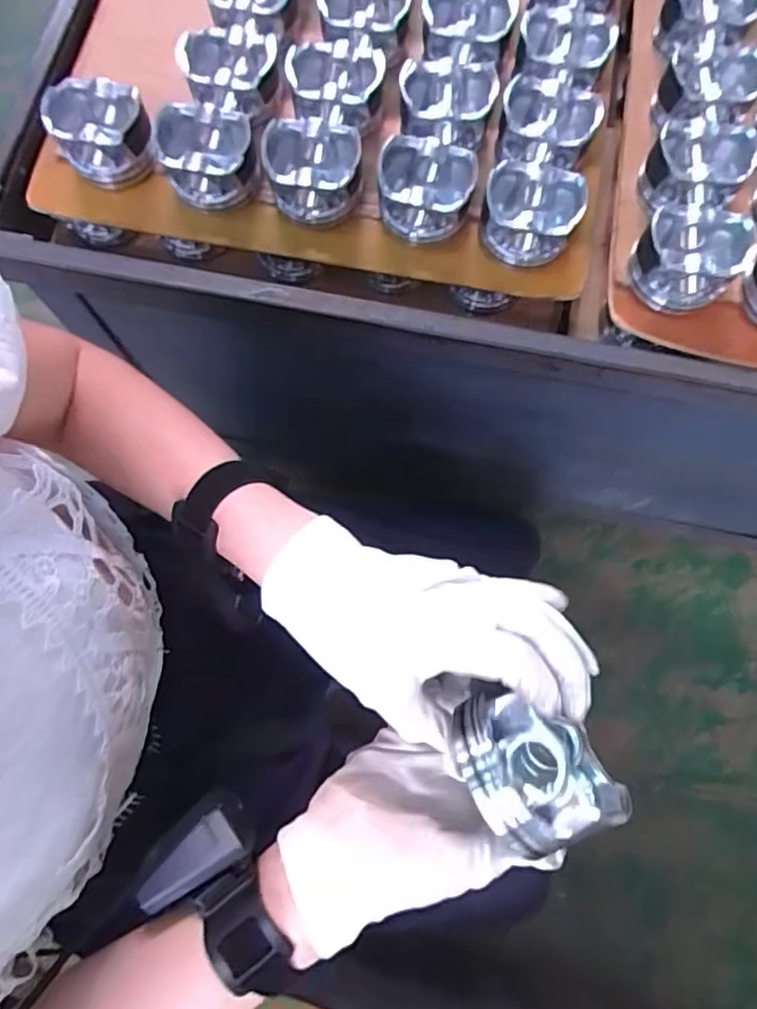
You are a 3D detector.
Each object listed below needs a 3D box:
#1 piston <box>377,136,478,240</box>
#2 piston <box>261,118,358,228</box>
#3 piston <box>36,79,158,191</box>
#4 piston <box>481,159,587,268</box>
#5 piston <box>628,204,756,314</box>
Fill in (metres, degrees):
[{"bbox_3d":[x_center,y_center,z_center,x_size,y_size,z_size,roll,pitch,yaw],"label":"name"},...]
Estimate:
[{"bbox_3d":[0.040,-0.271,0.521,0.080,0.047,0.067,5,75,1],"label":"piston"},{"bbox_3d":[-0.057,-0.288,0.525,0.083,0.048,0.065,5,75,1],"label":"piston"},{"bbox_3d":[-0.238,-0.322,0.524,0.081,0.053,0.070,-19,77,-5],"label":"piston"},{"bbox_3d":[0.128,-0.248,0.518,0.081,0.050,0.066,20,76,5],"label":"piston"},{"bbox_3d":[0.256,-0.204,0.504,0.083,0.064,0.070,19,76,4],"label":"piston"}]

